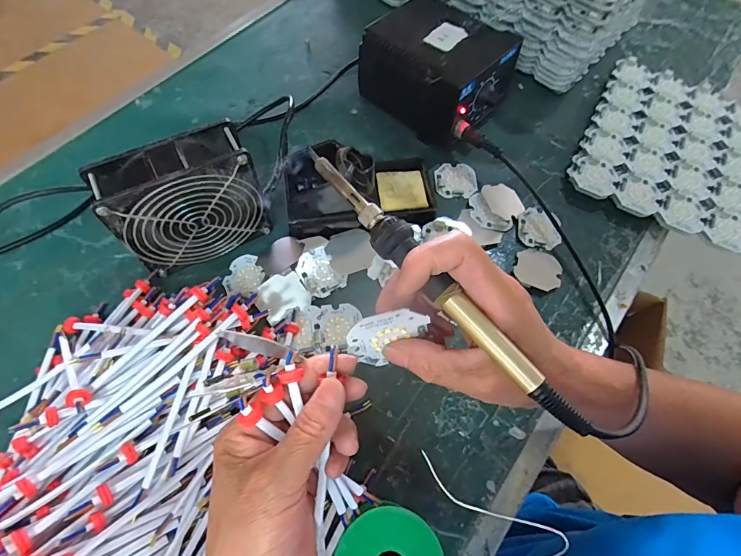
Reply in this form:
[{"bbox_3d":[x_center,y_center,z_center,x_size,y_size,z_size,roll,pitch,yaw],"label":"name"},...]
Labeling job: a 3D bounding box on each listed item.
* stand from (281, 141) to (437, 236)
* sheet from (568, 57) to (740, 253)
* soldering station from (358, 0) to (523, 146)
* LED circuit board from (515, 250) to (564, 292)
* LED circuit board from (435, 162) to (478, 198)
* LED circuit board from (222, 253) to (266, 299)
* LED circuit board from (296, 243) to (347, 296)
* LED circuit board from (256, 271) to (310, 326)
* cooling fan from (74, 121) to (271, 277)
[{"bbox_3d":[-0.009,-0.096,0.405,0.148,0.076,0.074,-7,65,-6],"label":"stand"},{"bbox_3d":[0.353,-0.157,0.481,0.188,0.018,0.233,25,65,9],"label":"sheet"},{"bbox_3d":[0.077,-0.240,0.471,0.147,0.093,0.111,40,69,15],"label":"soldering station"},{"bbox_3d":[0.172,-0.009,0.415,0.046,0.006,0.048,14,64,4],"label":"LED circuit board"},{"bbox_3d":[0.097,-0.111,0.462,0.047,0.004,0.047,1,64,-2],"label":"LED circuit board"},{"bbox_3d":[-0.123,-0.001,0.392,0.040,0.006,0.048,-31,63,-7],"label":"LED circuit board"},{"bbox_3d":[-0.047,-0.006,0.390,0.039,0.006,0.046,-27,83,-22],"label":"LED circuit board"},{"bbox_3d":[-0.083,0.017,0.383,0.045,0.009,0.039,-28,90,-14],"label":"LED circuit board"},{"bbox_3d":[-0.155,-0.062,0.355,0.116,0.115,0.046,-24,68,-14],"label":"cooling fan"}]

